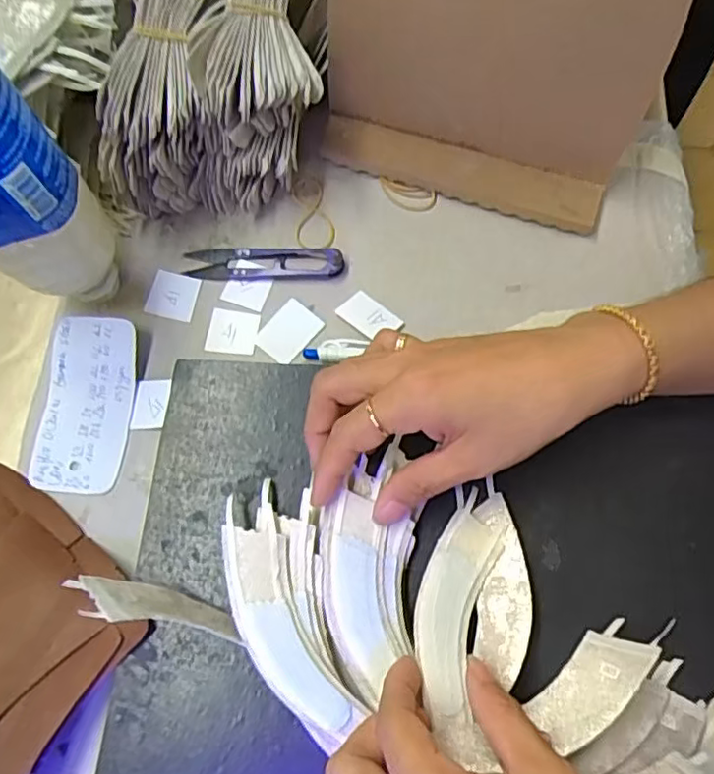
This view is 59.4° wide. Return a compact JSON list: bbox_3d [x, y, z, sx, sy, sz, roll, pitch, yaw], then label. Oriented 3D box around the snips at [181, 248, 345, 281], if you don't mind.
[{"bbox_3d":[-0.059,-0.079,0.393,0.099,0.012,0.023,1,71,2],"label":"snips"}]

